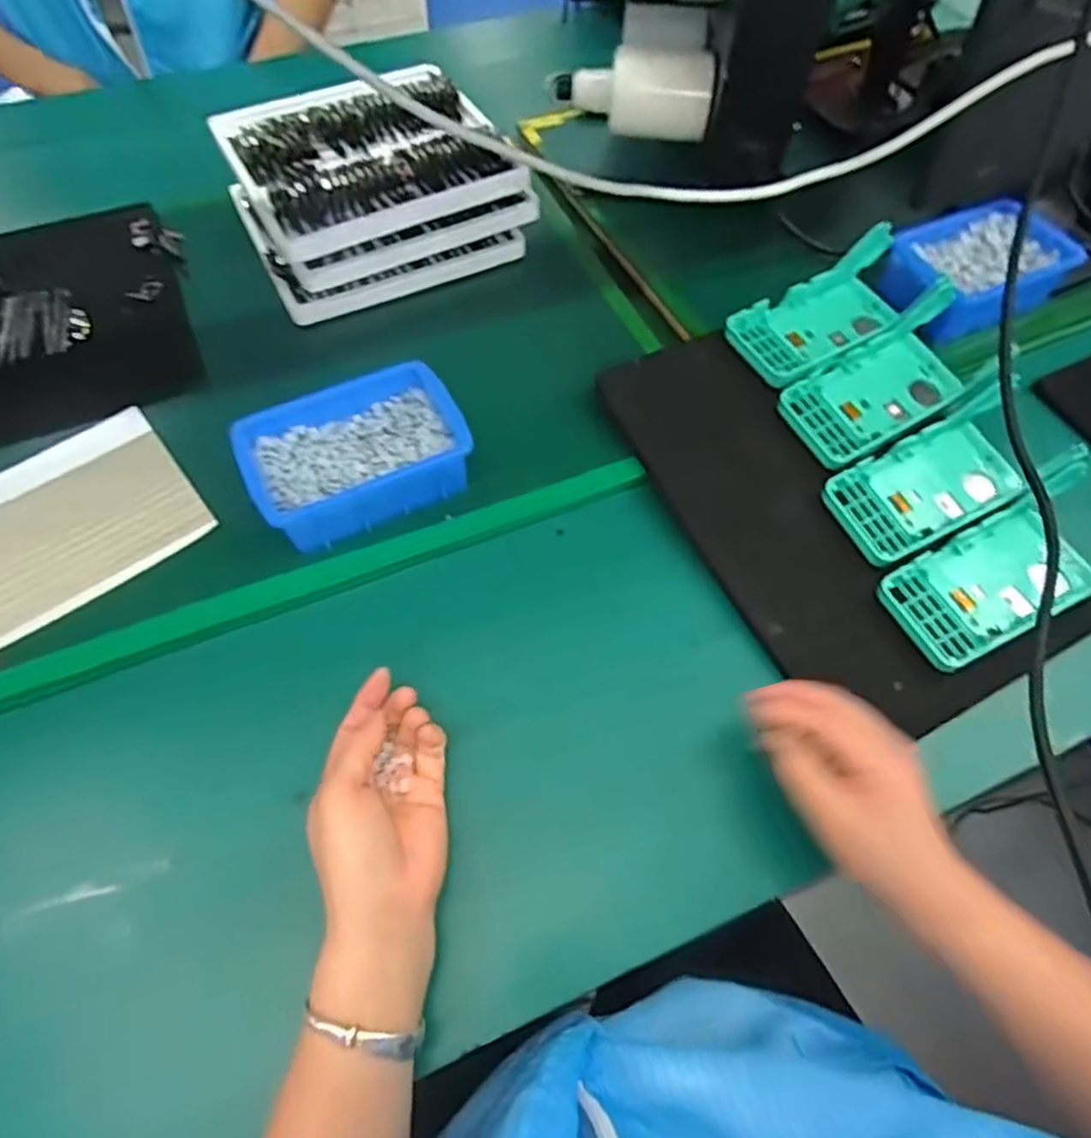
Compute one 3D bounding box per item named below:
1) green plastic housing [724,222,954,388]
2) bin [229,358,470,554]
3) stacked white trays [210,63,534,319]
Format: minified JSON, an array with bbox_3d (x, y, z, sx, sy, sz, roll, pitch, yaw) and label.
[{"bbox_3d":[0.238,-0.211,0.560,0.169,0.049,0.098,-26,62,-22],"label":"green plastic housing"},{"bbox_3d":[-0.139,-0.089,0.501,0.147,0.050,0.115,-20,60,-18],"label":"bin"},{"bbox_3d":[-0.161,-0.358,0.636,0.232,0.097,0.200,-21,60,-19],"label":"stacked white trays"}]

